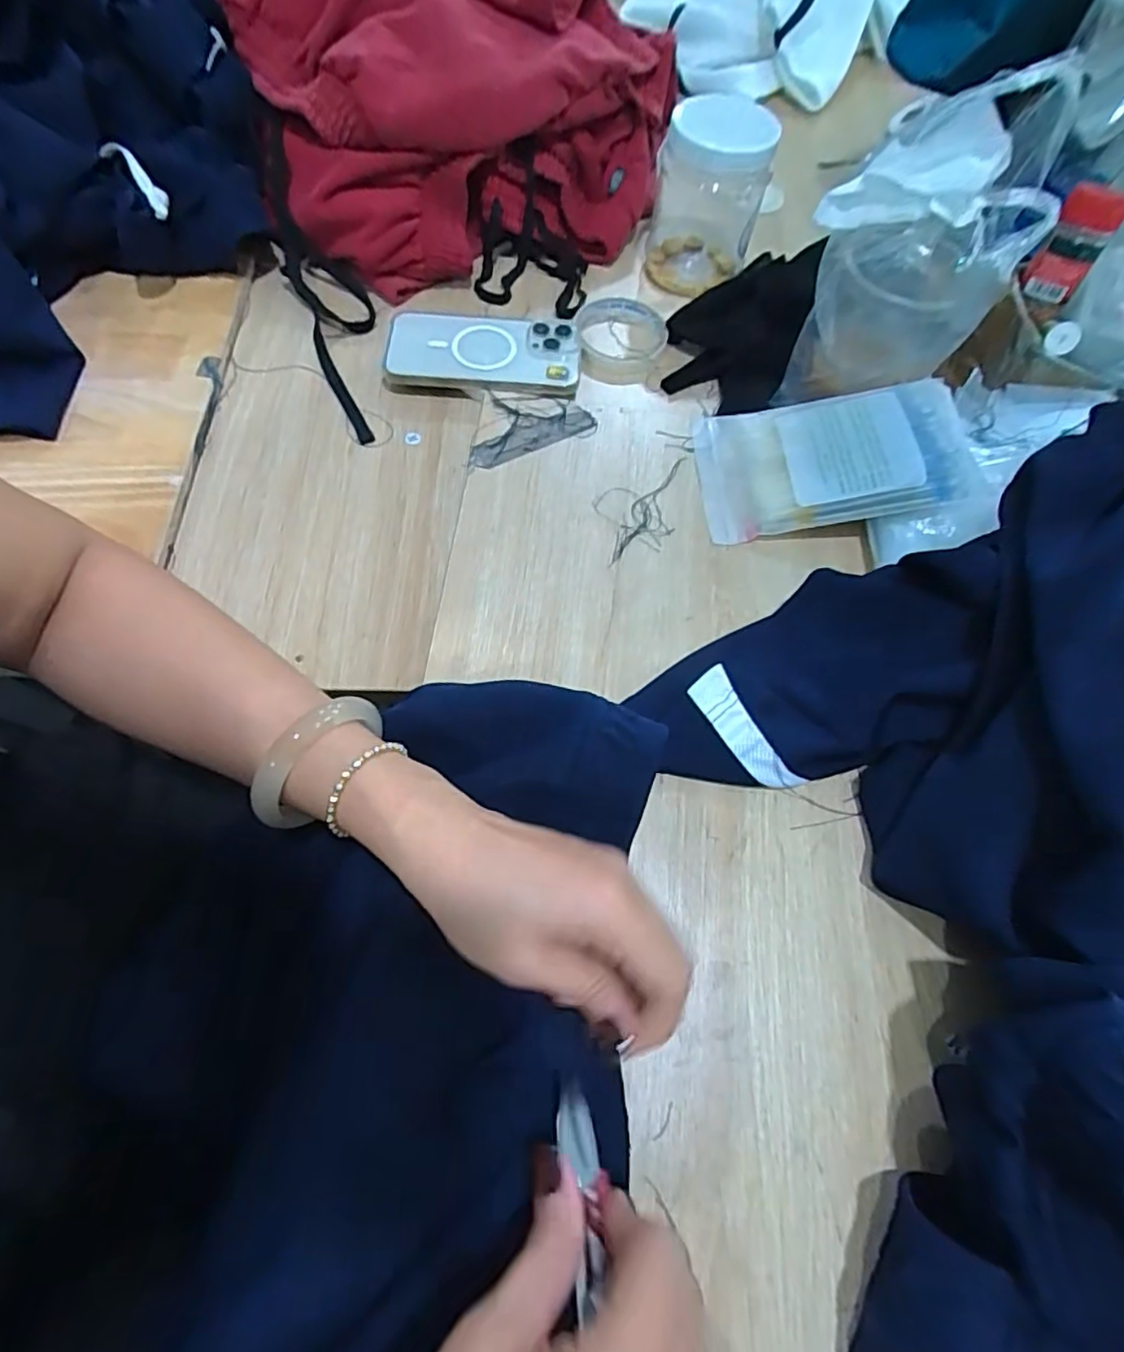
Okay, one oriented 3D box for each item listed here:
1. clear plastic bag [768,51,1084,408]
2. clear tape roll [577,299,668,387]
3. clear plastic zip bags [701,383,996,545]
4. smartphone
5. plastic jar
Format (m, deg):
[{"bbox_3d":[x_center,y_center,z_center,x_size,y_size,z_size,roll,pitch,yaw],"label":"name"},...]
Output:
[{"bbox_3d":[0.233,-0.278,0.437,0.125,0.188,0.089,14,63,5],"label":"clear plastic bag"},{"bbox_3d":[0.055,-0.307,0.584,0.079,0.019,0.095,1,63,-2],"label":"clear tape roll"},{"bbox_3d":[0.187,-0.157,0.451,0.175,0.022,0.113,-10,65,13],"label":"clear plastic zip bags"},{"bbox_3d":[-0.066,-0.270,0.538,0.159,0.010,0.089,4,69,-1],"label":"smartphone"},{"bbox_3d":[0.134,-0.440,0.582,0.096,0.122,0.099,9,63,3],"label":"plastic jar"}]

